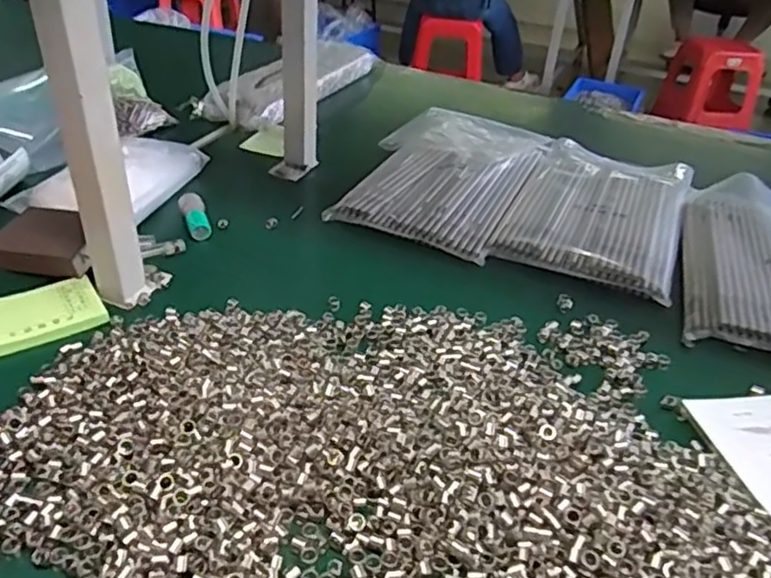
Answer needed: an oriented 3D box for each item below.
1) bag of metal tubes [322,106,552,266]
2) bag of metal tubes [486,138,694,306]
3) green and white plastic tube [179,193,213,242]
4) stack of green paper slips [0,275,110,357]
[{"bbox_3d":[0.073,-0.150,0.825,0.201,0.027,0.318,17,36,18],"label":"bag of metal tubes"},{"bbox_3d":[0.255,-0.098,0.793,0.183,0.017,0.320,17,36,18],"label":"bag of metal tubes"},{"bbox_3d":[-0.199,-0.073,0.700,0.026,0.029,0.067,-10,37,-19],"label":"green and white plastic tube"},{"bbox_3d":[-0.288,0.019,0.554,0.096,0.010,0.071,-21,41,-31],"label":"stack of green paper slips"}]

